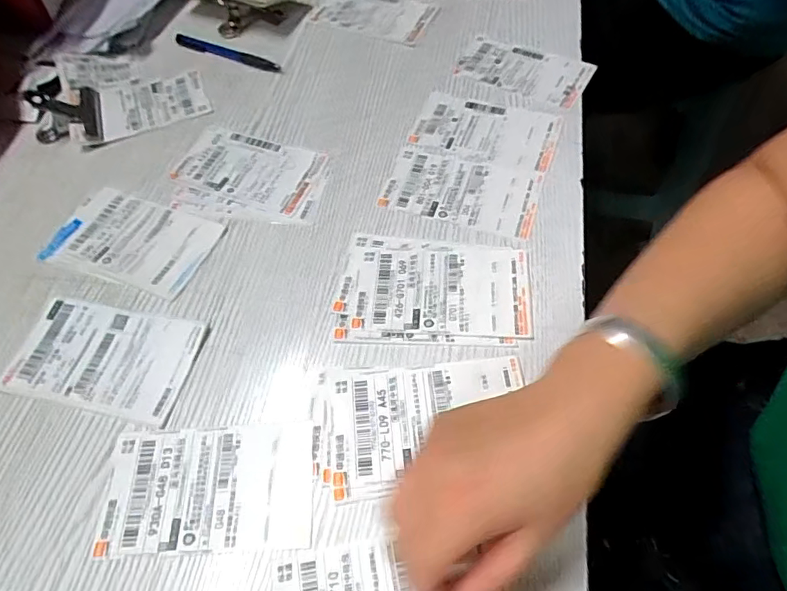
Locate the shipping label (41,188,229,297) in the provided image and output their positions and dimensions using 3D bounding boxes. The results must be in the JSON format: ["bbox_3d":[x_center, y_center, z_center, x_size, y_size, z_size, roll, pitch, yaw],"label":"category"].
[{"bbox_3d":[-0.217,-0.047,0.427,0.133,0.004,0.079,17,61,13],"label":"shipping label"}]

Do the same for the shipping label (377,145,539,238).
[{"bbox_3d":[0.058,-0.092,0.441,0.125,0.004,0.079,14,61,12],"label":"shipping label"}]

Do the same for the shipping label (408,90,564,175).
[{"bbox_3d":[0.085,-0.153,0.478,0.125,0.005,0.079,14,61,12],"label":"shipping label"}]

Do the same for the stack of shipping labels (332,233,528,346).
[{"bbox_3d":[0.028,-0.006,0.385,0.142,0.004,0.092,2,59,5],"label":"stack of shipping labels"}]

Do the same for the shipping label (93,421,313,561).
[{"bbox_3d":[-0.115,0.119,0.319,0.128,0.004,0.074,-4,59,1],"label":"shipping label"}]

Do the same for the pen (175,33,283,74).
[{"bbox_3d":[-0.182,-0.260,0.554,0.139,0.008,0.015,23,63,16],"label":"pen"}]

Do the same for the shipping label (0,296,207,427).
[{"bbox_3d":[-0.212,0.043,0.373,0.133,0.004,0.079,9,60,9],"label":"shipping label"}]

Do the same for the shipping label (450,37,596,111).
[{"bbox_3d":[0.129,-0.226,0.517,0.125,0.004,0.076,24,63,17],"label":"shipping label"}]

